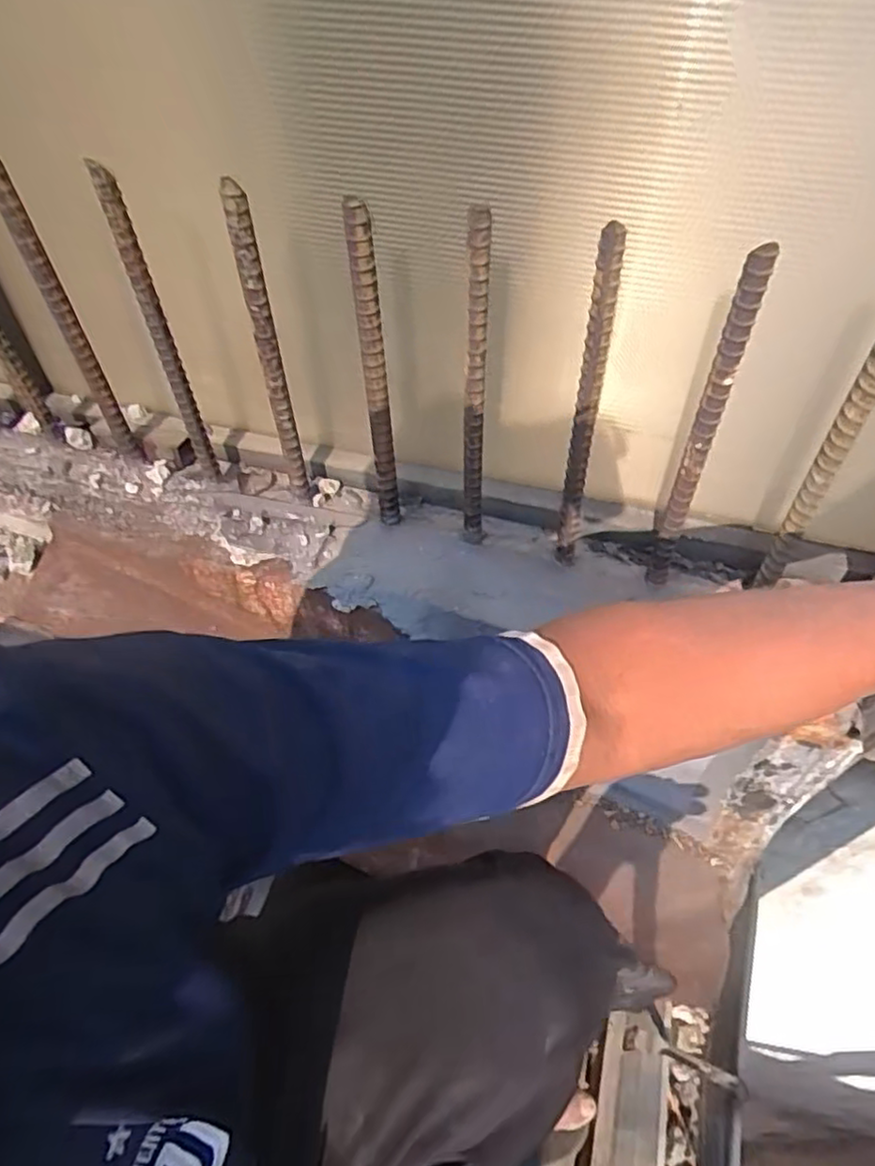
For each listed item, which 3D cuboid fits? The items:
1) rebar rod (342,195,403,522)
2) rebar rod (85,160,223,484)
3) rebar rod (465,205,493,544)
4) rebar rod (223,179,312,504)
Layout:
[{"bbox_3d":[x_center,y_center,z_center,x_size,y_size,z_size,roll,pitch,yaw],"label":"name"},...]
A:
[{"bbox_3d":[-0.055,-0.169,0.637,0.025,0.347,0.017,-8,51,-6],"label":"rebar rod"},{"bbox_3d":[-0.266,-0.229,0.670,0.022,0.327,0.022,-20,53,-15],"label":"rebar rod"},{"bbox_3d":[0.035,-0.153,0.619,0.018,0.346,0.017,3,49,4],"label":"rebar rod"},{"bbox_3d":[-0.156,-0.203,0.647,0.021,0.322,0.014,-20,53,-15],"label":"rebar rod"}]

